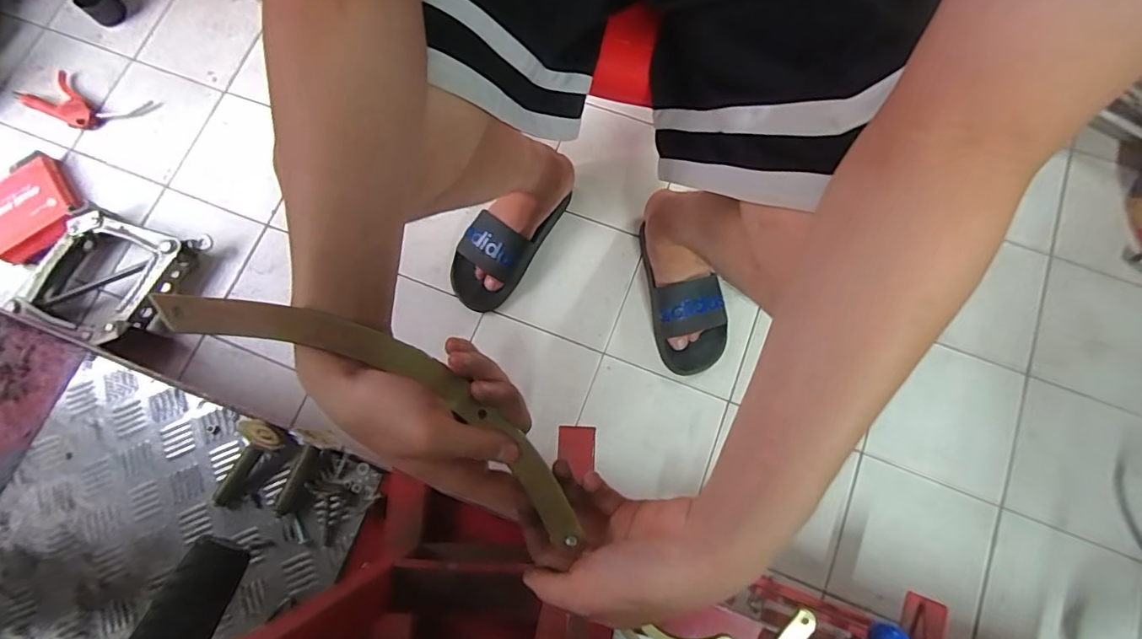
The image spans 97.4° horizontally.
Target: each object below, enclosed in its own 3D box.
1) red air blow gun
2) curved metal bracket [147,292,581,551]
[{"bbox_3d":[-0.856,-0.382,0.883,0.219,0.023,0.089,17,78,6],"label":"red air blow gun"},{"bbox_3d":[-0.093,0.046,0.291,0.252,0.015,0.058,33,45,-11],"label":"curved metal bracket"}]

